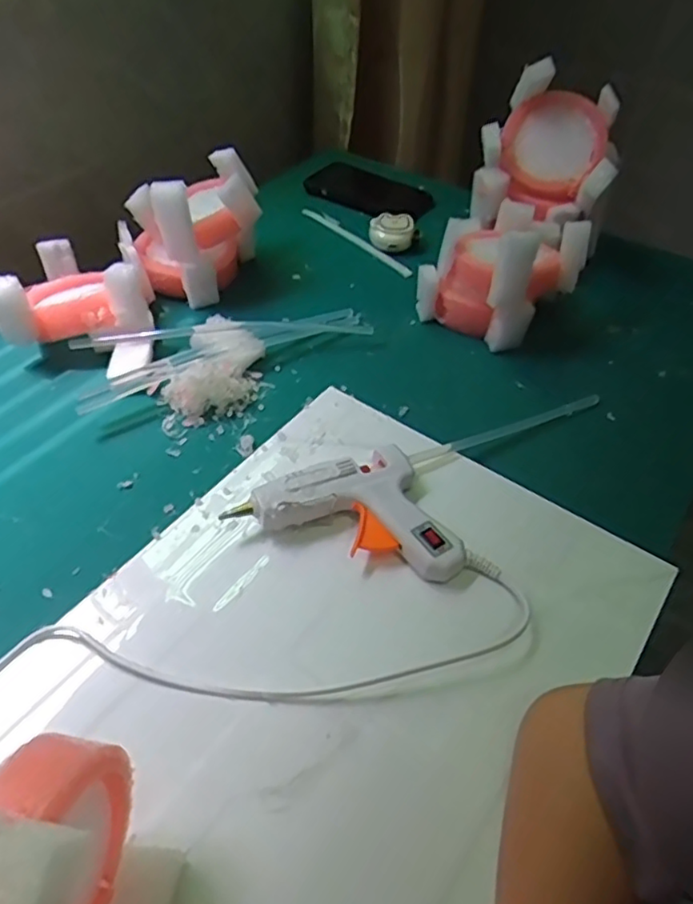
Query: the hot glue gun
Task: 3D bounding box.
[{"bbox_3d":[0.010,0.028,0.452,0.151,0.034,0.102,12,48,8],"label":"hot glue gun"}]

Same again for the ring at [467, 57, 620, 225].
[{"bbox_3d":[0.196,-0.293,0.629,0.123,0.149,0.073,12,9,1],"label":"ring"}]

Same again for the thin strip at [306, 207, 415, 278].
[{"bbox_3d":[0.011,-0.243,0.731,0.012,0.008,0.177,-33,57,-28],"label":"thin strip"}]

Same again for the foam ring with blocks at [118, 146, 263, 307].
[{"bbox_3d":[-0.152,-0.226,0.632,0.136,0.108,0.114,-16,50,-16],"label":"foam ring with blocks"}]

